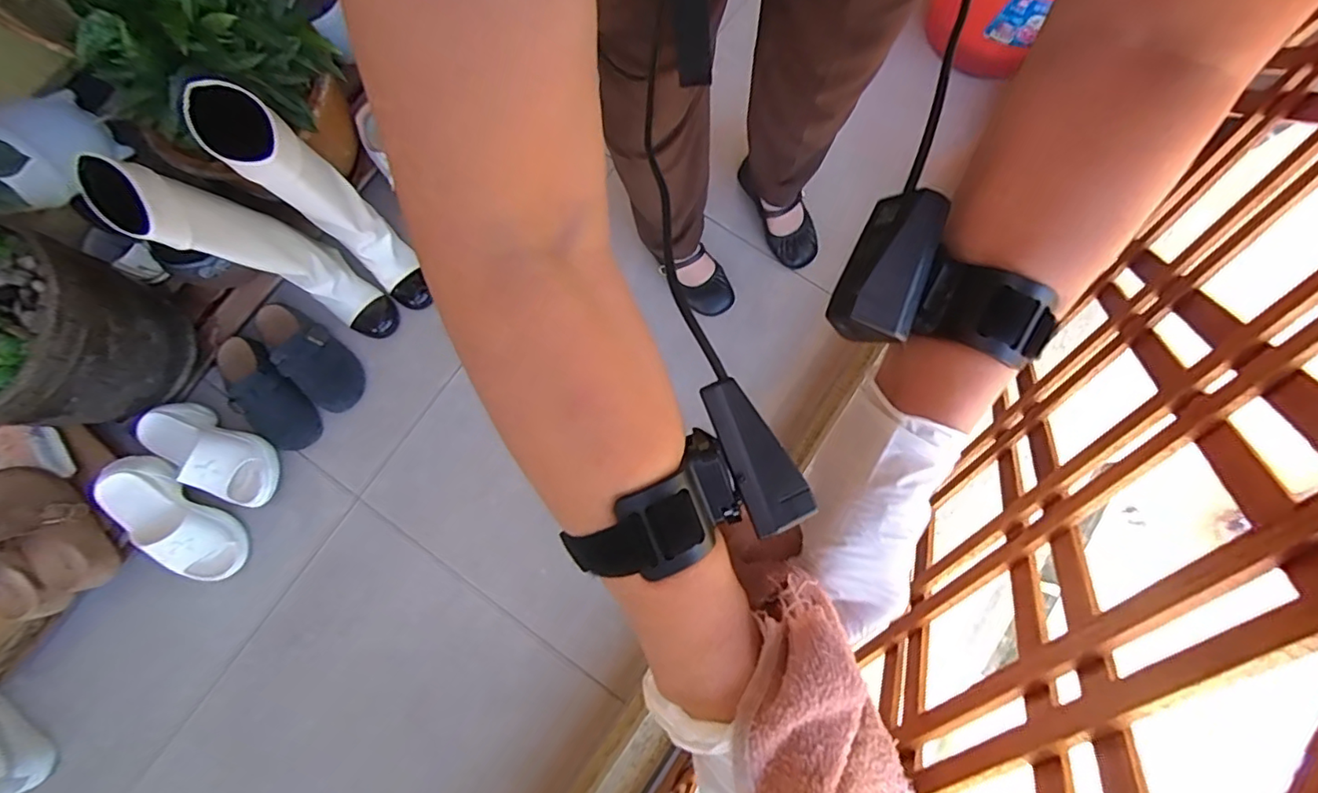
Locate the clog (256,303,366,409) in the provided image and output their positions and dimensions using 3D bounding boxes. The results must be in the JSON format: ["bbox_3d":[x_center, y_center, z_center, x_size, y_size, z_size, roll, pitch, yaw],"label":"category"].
[{"bbox_3d":[-0.624,-0.086,0.995,0.093,0.076,0.234,-39,81,-6],"label":"clog"}]

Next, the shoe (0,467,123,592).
[{"bbox_3d":[-0.944,0.207,0.865,0.085,0.071,0.215,-34,103,-5],"label":"shoe"}]

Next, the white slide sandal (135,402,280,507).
[{"bbox_3d":[-0.758,0.091,0.945,0.222,0.090,0.100,28,81,6],"label":"white slide sandal"}]

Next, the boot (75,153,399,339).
[{"bbox_3d":[-0.602,-0.221,0.855,0.233,0.388,0.124,29,81,6],"label":"boot"}]

